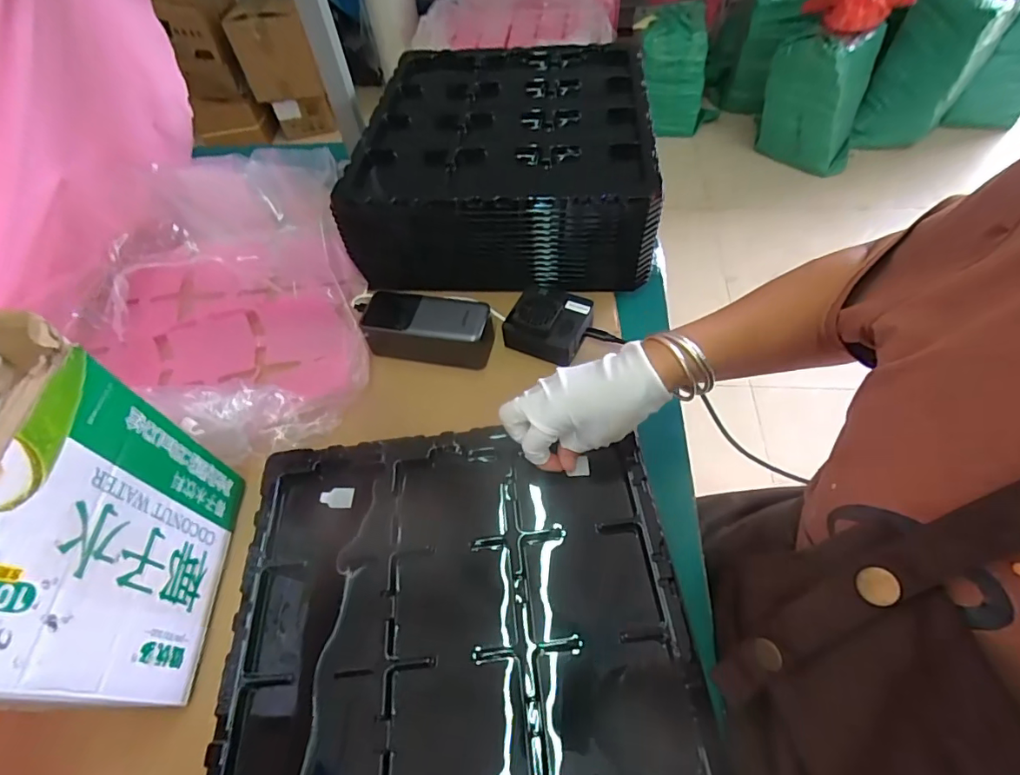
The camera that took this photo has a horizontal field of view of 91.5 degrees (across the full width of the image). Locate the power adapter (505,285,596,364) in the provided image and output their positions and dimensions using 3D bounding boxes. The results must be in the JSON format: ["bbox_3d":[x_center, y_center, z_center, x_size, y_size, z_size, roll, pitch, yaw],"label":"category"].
[{"bbox_3d":[0.041,-0.068,0.514,0.073,0.040,0.075,26,60,21],"label":"power adapter"}]

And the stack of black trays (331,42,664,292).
[{"bbox_3d":[-0.003,-0.292,0.630,0.327,0.109,0.375,0,55,5],"label":"stack of black trays"}]

